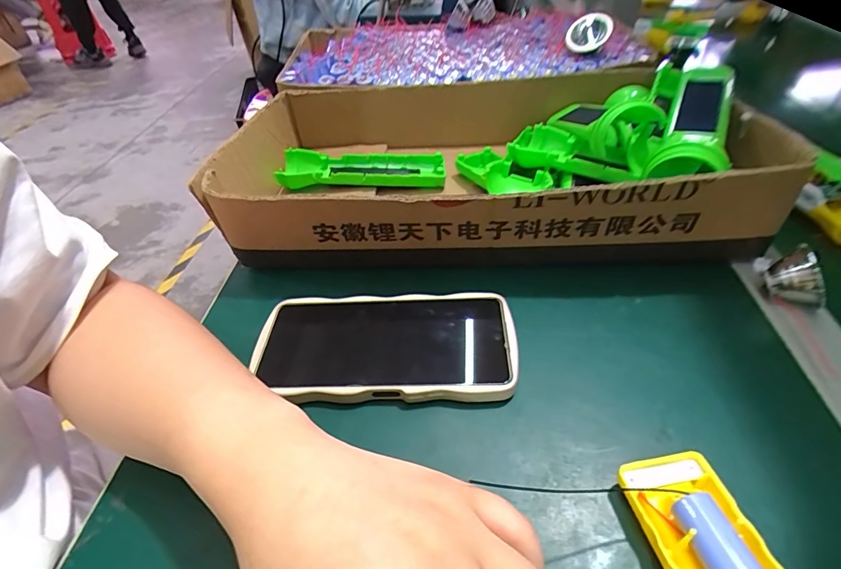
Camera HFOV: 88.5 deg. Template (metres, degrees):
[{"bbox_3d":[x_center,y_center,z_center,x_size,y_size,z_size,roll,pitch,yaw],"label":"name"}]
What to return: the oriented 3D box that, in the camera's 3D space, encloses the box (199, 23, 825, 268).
[{"bbox_3d":[0.052,-0.119,0.399,0.418,0.087,0.246,0,44,6],"label":"box"}]

